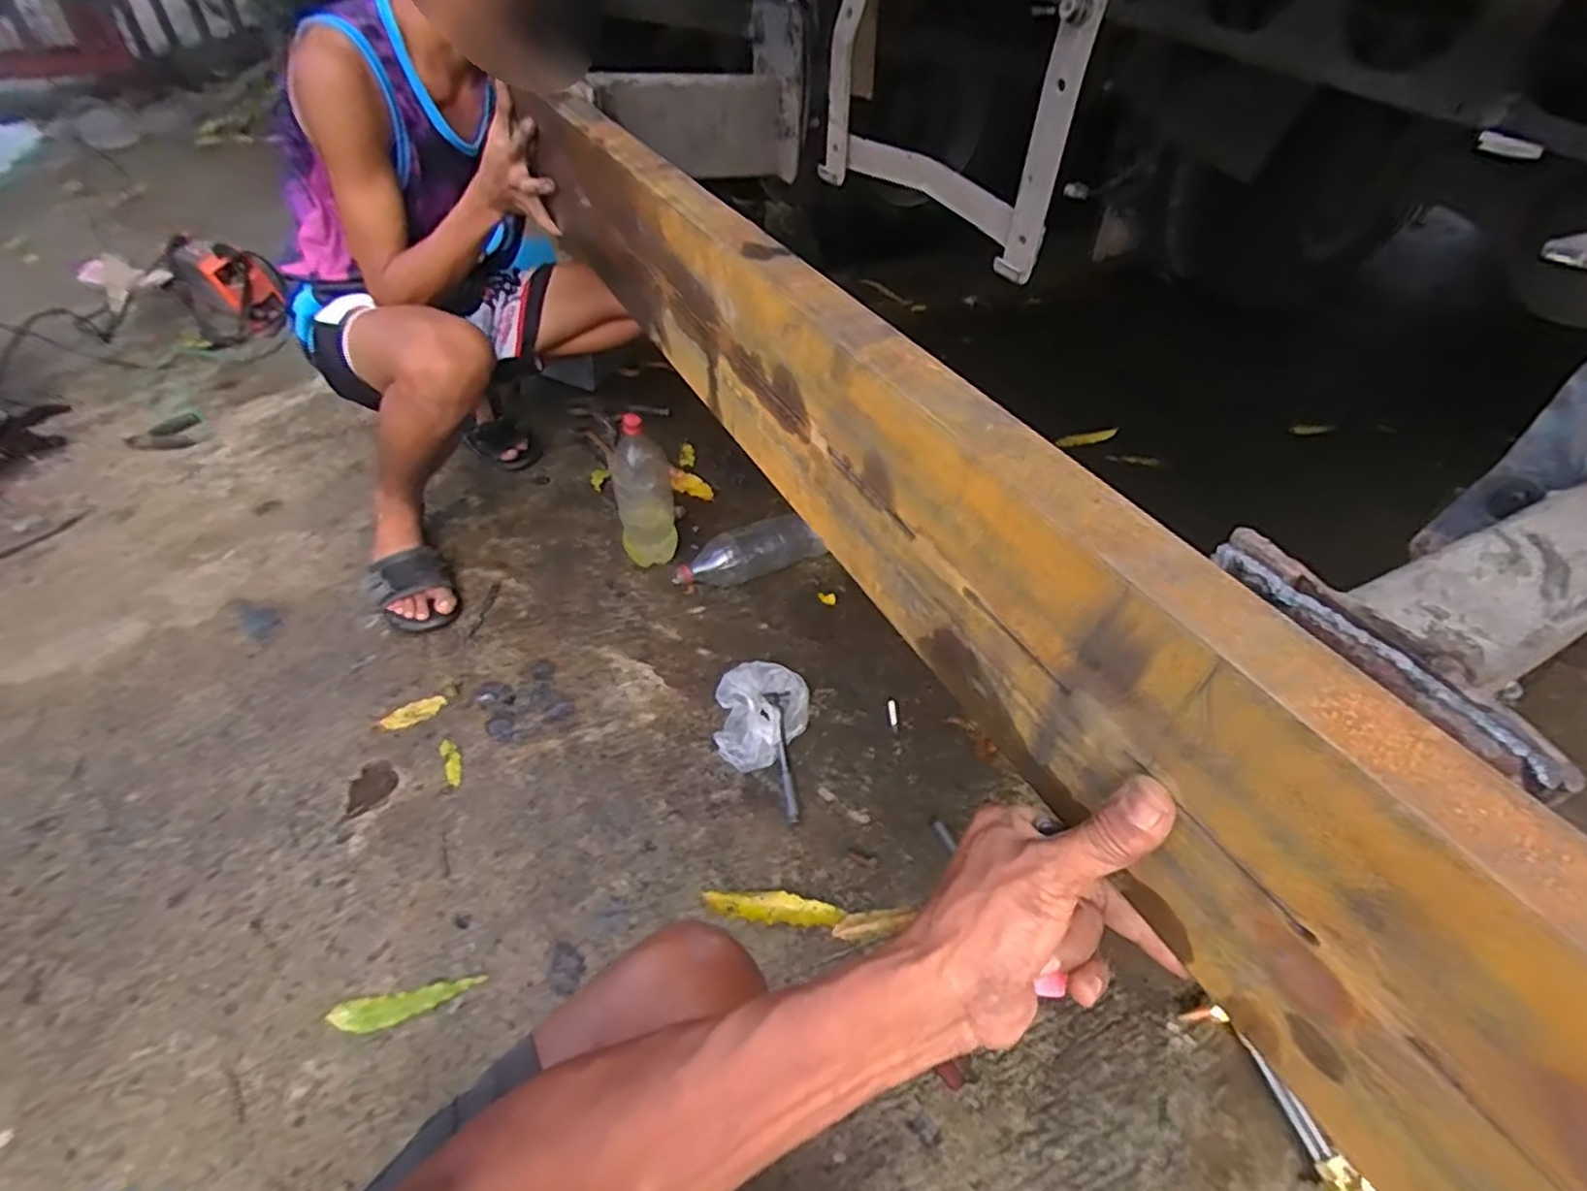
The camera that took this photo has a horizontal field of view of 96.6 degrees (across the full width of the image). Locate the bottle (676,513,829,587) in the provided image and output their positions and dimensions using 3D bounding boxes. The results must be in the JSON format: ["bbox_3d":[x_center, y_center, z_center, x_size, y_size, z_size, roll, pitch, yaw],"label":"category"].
[{"bbox_3d":[-0.081,-0.072,1.245,0.248,0.087,0.079,-21,52,-22],"label":"bottle"}]

